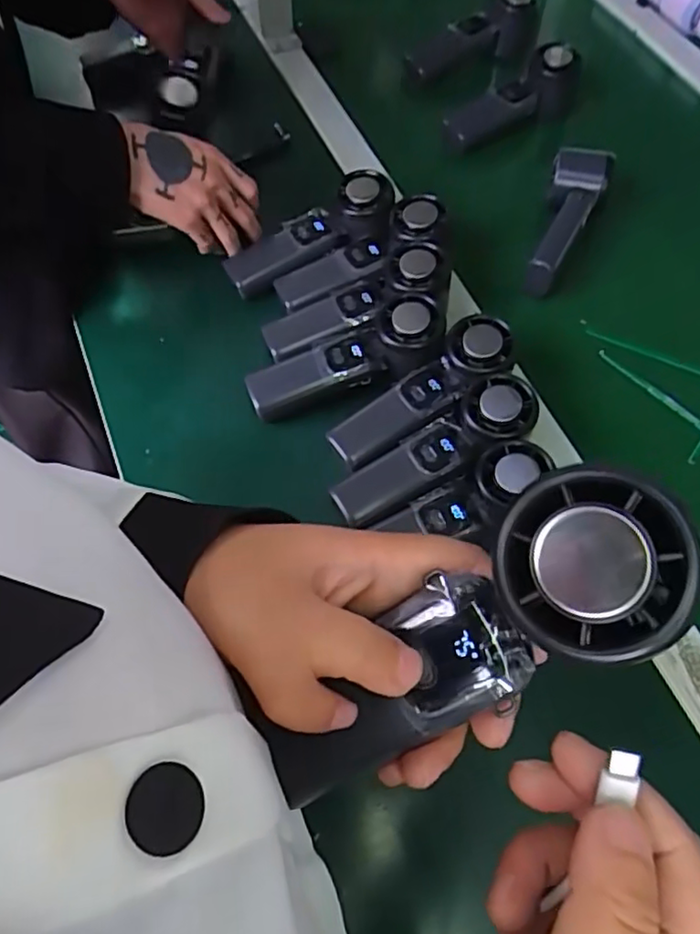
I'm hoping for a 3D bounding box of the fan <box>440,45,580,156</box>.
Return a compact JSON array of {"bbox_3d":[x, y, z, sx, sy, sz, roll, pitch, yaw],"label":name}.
[{"bbox_3d":[0.171,-0.399,0.685,0.171,0.070,0.042,-33,67,-16],"label":"fan"}]

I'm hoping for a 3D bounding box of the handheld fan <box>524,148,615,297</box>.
[{"bbox_3d":[0.200,-0.235,0.597,0.051,0.040,0.162,21,65,11],"label":"handheld fan"}]

